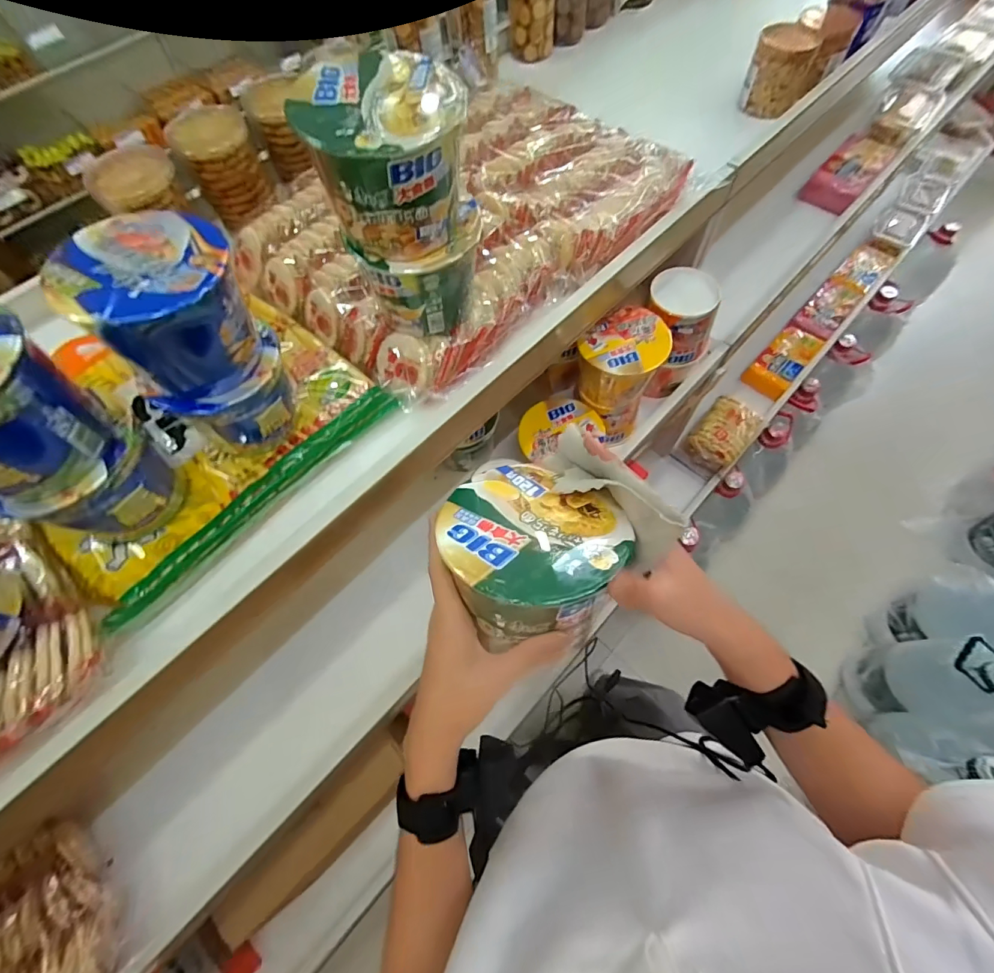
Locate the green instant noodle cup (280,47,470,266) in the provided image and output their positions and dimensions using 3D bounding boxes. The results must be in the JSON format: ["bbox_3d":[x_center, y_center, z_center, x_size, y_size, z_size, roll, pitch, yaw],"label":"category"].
[{"bbox_3d":[-0.089,-0.298,0.416,0.122,0.113,0.137,0,64,3],"label":"green instant noodle cup"}]

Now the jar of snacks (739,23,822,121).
[{"bbox_3d":[0.500,-0.735,0.785,0.101,0.098,0.091,-41,69,-16],"label":"jar of snacks"}]

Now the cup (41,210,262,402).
[{"bbox_3d":[-0.280,-0.154,0.395,0.123,0.112,0.132,-1,64,3],"label":"cup"}]

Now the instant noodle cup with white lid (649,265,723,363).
[{"bbox_3d":[0.326,-0.305,0.791,0.118,0.109,0.133,16,66,11],"label":"instant noodle cup with white lid"}]

